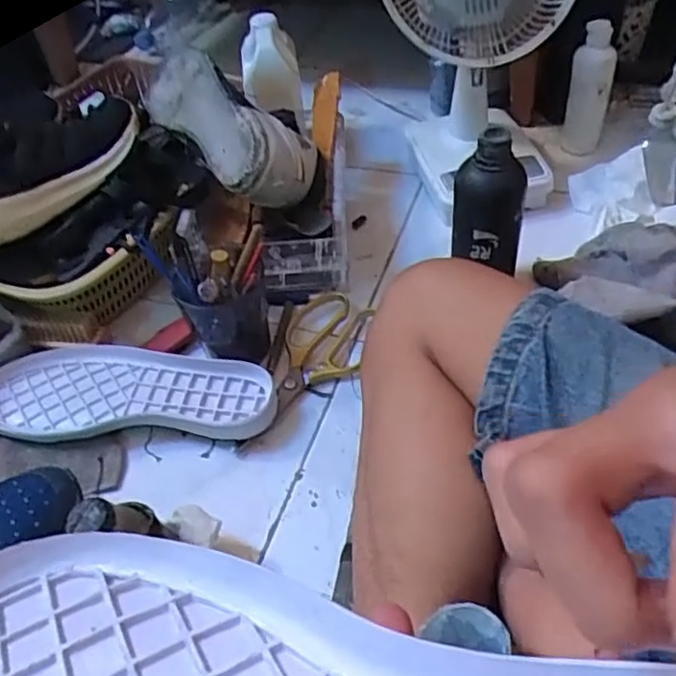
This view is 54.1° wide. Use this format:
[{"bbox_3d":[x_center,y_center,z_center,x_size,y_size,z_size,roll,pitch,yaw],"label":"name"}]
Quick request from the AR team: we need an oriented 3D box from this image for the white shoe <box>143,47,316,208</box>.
[{"bbox_3d":[-0.117,-0.225,0.699,0.099,0.113,0.229,-32,52,-21],"label":"white shoe"}]

